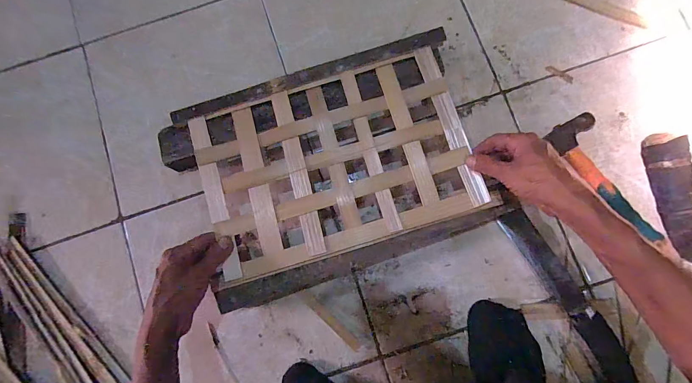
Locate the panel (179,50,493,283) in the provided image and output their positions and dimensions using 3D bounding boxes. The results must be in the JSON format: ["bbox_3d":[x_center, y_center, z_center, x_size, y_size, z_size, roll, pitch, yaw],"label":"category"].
[{"bbox_3d":[-0.016,-0.040,0.448,0.345,0.012,0.223,-17,81,0],"label":"panel"}]

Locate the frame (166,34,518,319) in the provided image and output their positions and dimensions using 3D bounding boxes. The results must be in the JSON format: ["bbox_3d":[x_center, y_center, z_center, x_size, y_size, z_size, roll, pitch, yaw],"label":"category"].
[{"bbox_3d":[-0.023,-0.032,0.472,0.406,0.063,0.281,-20,81,0],"label":"frame"}]

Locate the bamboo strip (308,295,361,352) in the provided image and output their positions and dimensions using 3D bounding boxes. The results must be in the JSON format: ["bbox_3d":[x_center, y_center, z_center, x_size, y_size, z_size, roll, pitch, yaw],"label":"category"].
[{"bbox_3d":[-0.019,0.185,0.474,0.098,0.004,0.014,45,86,8],"label":"bamboo strip"}]

